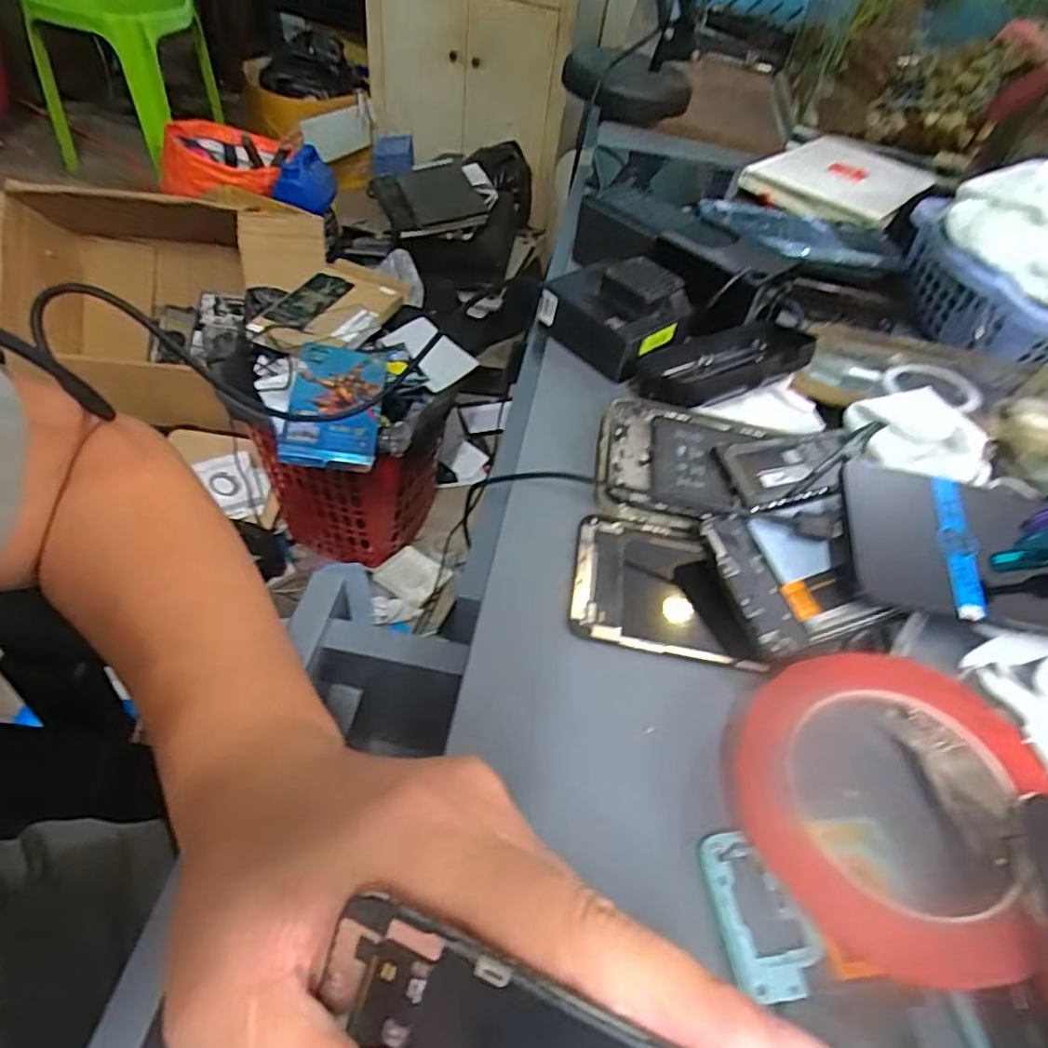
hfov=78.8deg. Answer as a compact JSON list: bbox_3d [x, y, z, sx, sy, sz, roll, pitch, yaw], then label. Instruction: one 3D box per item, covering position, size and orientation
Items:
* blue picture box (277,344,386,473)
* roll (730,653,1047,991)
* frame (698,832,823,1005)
[{"bbox_3d":[-0.251,-0.161,0.849,0.119,0.035,0.212,5,50,-6],"label":"blue picture box"},{"bbox_3d":[0.131,0.099,0.234,0.101,0.016,0.111,5,50,-6],"label":"roll"},{"bbox_3d":[0.082,0.133,0.221,0.032,0.004,0.050,-4,51,-13],"label":"frame"}]

